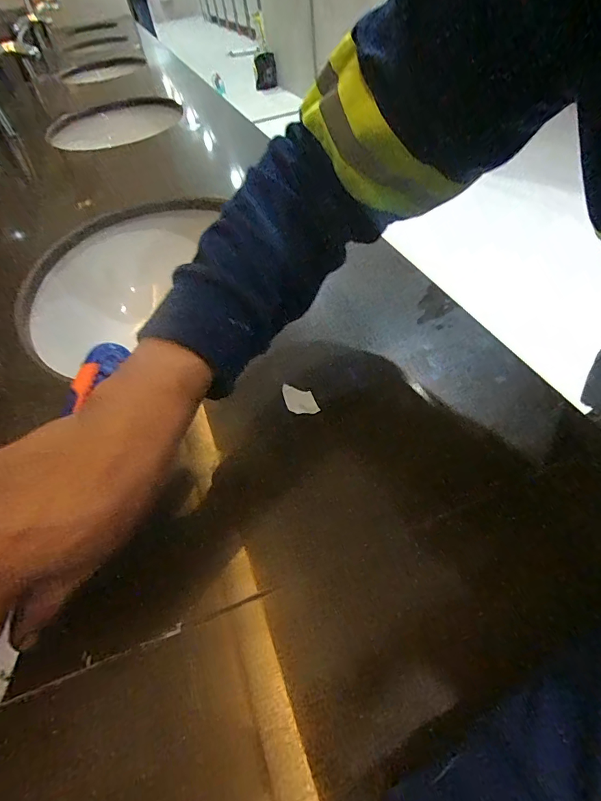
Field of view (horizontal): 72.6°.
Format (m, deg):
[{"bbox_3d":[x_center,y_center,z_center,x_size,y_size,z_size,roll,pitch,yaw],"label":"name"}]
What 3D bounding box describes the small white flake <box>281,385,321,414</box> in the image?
[{"bbox_3d":[0.000,0.000,0.356,0.034,0.004,0.024,13,61,-4],"label":"small white flake"}]

